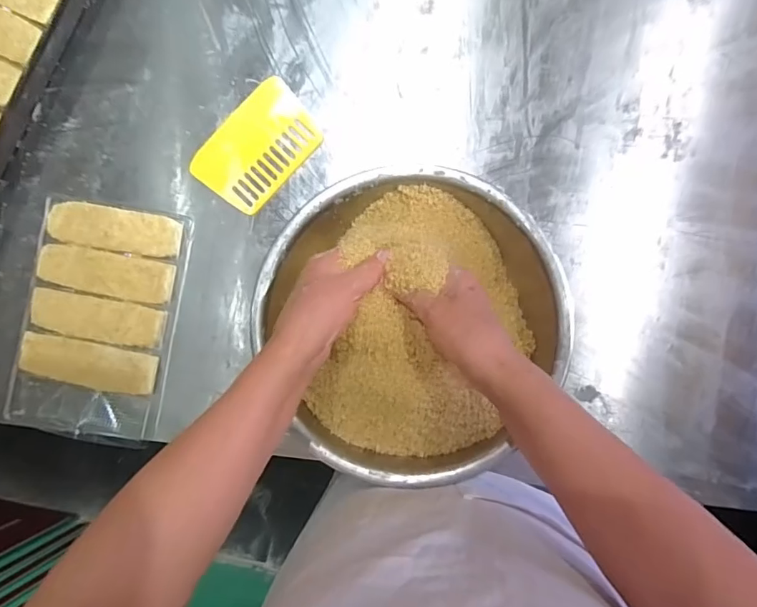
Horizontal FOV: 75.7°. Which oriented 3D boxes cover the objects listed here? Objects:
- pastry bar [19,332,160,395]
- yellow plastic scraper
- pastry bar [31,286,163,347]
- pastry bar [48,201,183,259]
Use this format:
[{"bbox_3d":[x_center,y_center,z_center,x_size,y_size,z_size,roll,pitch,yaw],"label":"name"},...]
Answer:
[{"bbox_3d":[-0.384,0.081,0.647,0.189,0.020,0.057,10,89,6],"label":"pastry bar"},{"bbox_3d":[-0.157,-0.202,0.632,0.116,0.009,0.159,43,92,0],"label":"yellow plastic scraper"},{"bbox_3d":[-0.372,0.021,0.649,0.188,0.017,0.056,10,89,6],"label":"pastry bar"},{"bbox_3d":[-0.351,-0.098,0.645,0.185,0.029,0.056,10,89,6],"label":"pastry bar"}]

